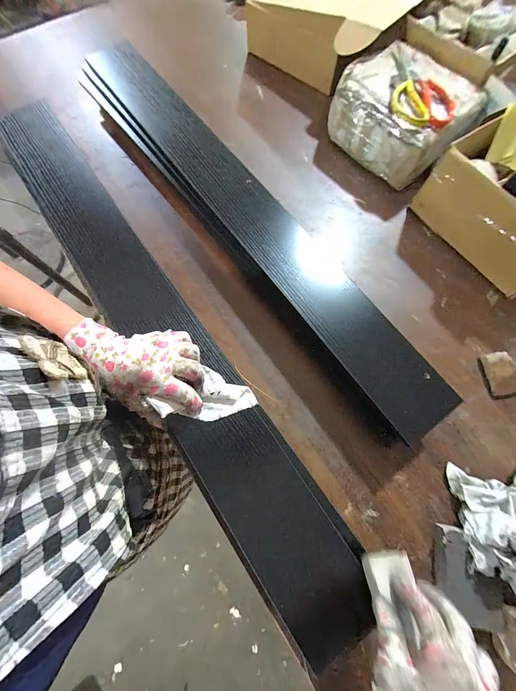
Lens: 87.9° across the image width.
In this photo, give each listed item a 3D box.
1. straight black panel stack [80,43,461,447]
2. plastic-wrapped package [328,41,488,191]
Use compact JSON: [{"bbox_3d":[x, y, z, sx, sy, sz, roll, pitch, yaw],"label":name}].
[{"bbox_3d":[-0.040,-0.241,0.469,0.109,0.050,0.912,-38,76,-9],"label":"straight black panel stack"},{"bbox_3d":[0.276,-0.449,0.525,0.180,0.114,0.235,-40,77,-9],"label":"plastic-wrapped package"}]

